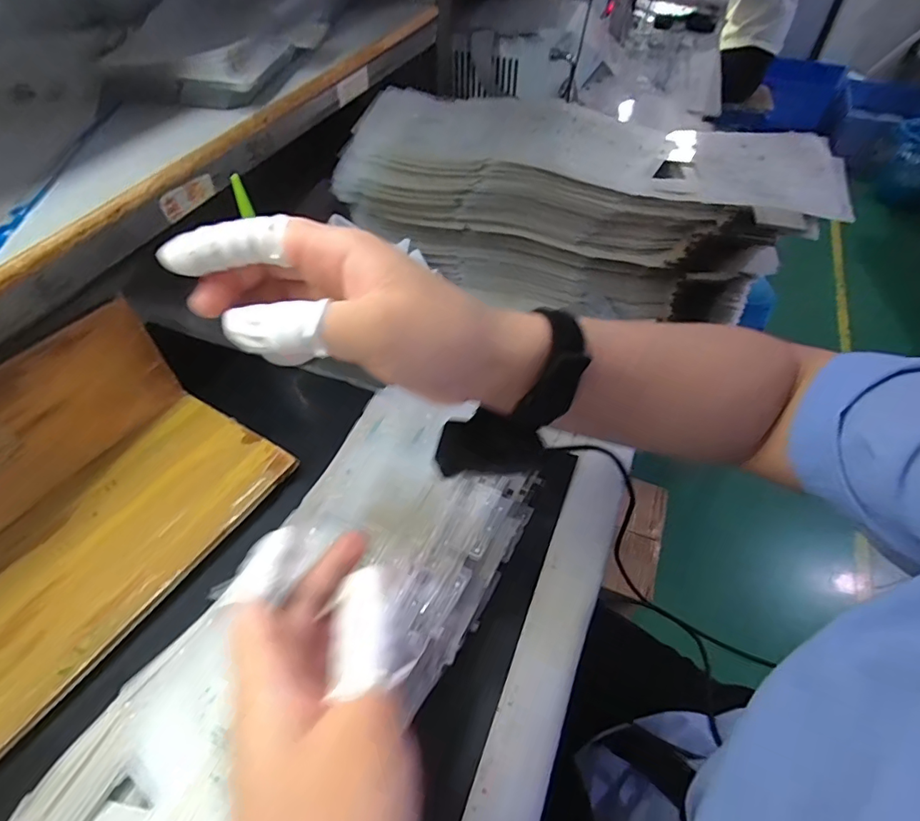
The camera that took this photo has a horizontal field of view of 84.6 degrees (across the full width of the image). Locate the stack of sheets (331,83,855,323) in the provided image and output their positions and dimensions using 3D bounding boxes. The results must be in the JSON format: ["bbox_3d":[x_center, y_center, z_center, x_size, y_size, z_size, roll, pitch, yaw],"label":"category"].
[{"bbox_3d":[0.126,-0.226,0.568,0.487,0.169,0.156,14,52,12],"label":"stack of sheets"}]

